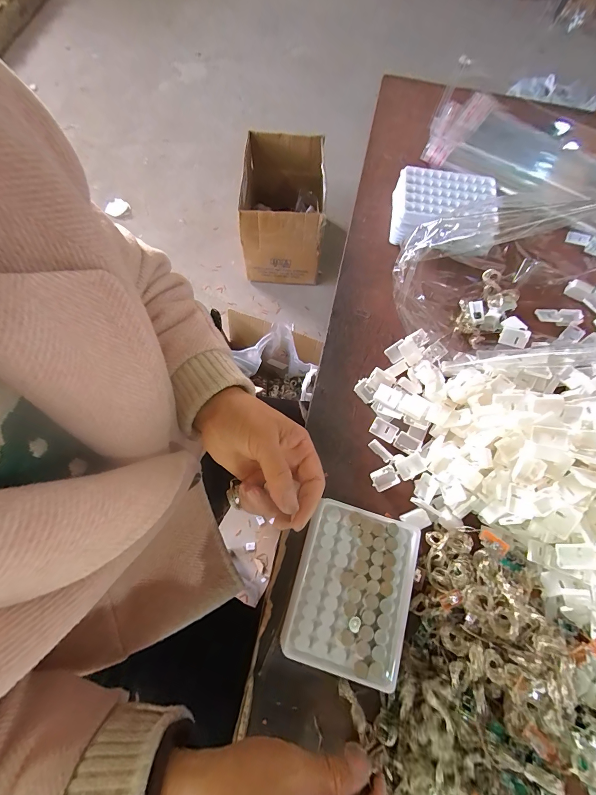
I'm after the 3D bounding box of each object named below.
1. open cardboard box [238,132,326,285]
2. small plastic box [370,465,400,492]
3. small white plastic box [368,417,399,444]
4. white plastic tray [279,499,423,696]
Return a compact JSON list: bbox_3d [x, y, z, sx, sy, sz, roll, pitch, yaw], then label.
[{"bbox_3d":[-0.054,-0.698,1.207,0.278,0.310,0.453,3,72,-2],"label":"open cardboard box"},{"bbox_3d":[0.091,0.085,0.337,0.026,0.010,0.022,-29,71,7],"label":"small plastic box"},{"bbox_3d":[0.094,0.036,0.354,0.028,0.007,0.020,31,73,8],"label":"small white plastic box"},{"bbox_3d":[0.049,0.171,0.295,0.101,0.035,0.129,17,72,3],"label":"white plastic tray"}]

